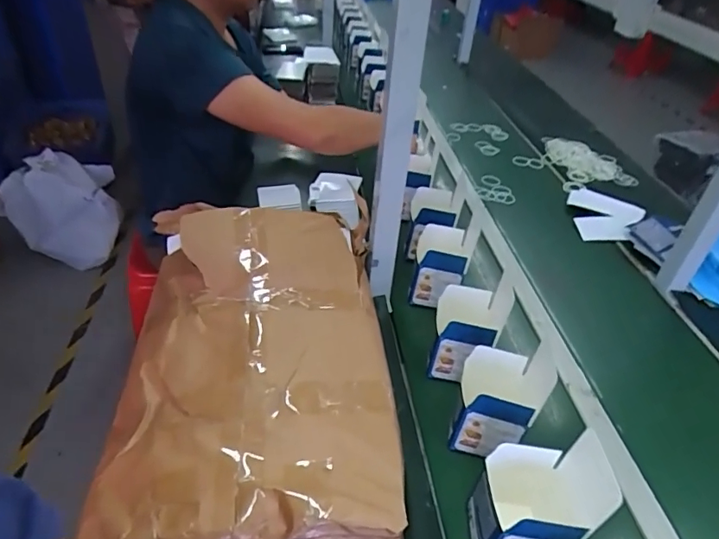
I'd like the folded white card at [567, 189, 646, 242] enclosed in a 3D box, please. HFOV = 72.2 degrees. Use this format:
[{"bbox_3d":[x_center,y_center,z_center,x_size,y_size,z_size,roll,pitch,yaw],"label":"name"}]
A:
[{"bbox_3d":[0.567,-0.123,1.164,0.169,0.053,0.168,26,37,29],"label":"folded white card"}]

